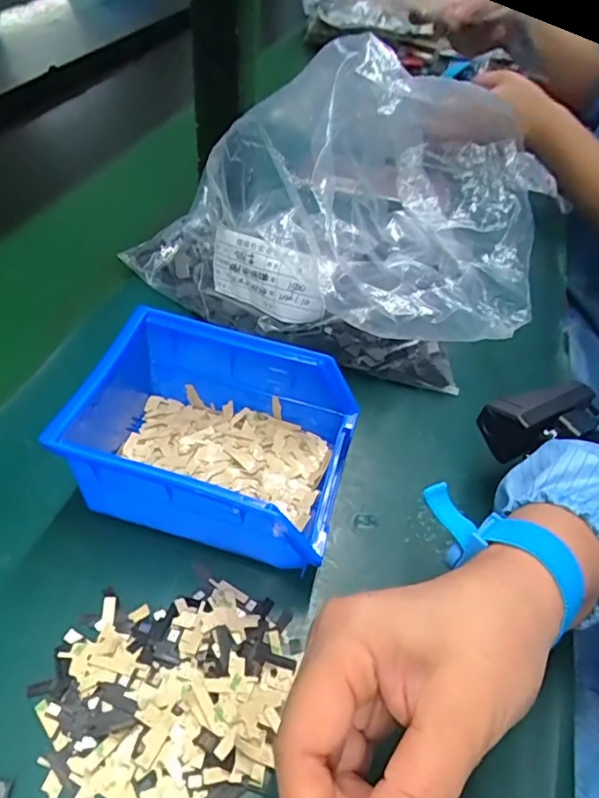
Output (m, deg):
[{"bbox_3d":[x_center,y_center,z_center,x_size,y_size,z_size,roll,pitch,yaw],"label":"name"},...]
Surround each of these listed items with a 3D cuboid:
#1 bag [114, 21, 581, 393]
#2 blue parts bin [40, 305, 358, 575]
[{"bbox_3d":[0.036,-0.143,0.409,0.285,0.182,0.202,33,52,23],"label":"bag"},{"bbox_3d":[-0.056,0.026,0.305,0.160,0.074,0.113,14,47,7],"label":"blue parts bin"}]

